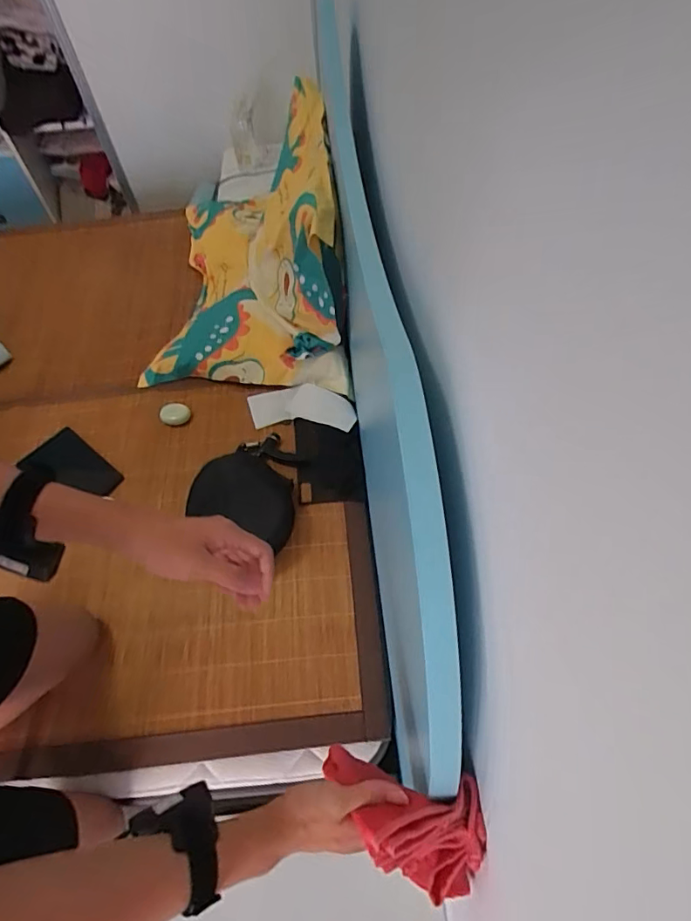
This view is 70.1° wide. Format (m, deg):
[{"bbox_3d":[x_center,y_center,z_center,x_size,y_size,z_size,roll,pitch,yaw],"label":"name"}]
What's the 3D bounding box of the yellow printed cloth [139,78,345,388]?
[{"bbox_3d":[-0.266,-0.587,1.186,0.463,0.362,0.786,-6,57,0],"label":"yellow printed cloth"}]

